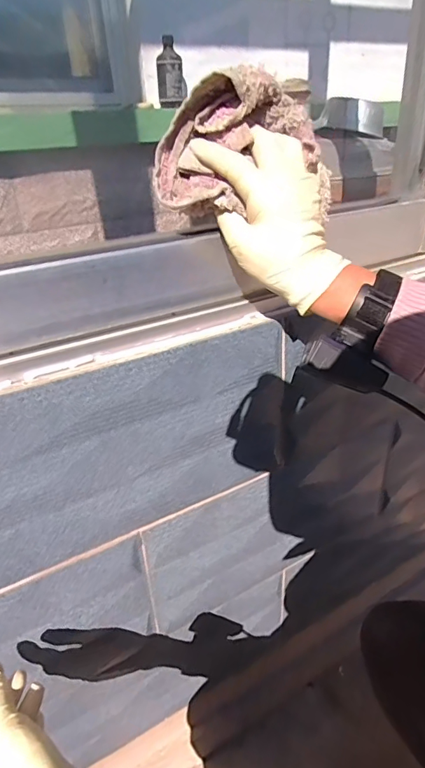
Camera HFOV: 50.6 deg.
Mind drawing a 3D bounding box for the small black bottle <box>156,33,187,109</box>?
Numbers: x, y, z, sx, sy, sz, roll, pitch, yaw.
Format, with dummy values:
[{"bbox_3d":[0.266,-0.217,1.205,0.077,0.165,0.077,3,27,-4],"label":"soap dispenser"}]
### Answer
[{"bbox_3d":[-0.111,-0.833,1.211,0.076,0.149,0.052,-5,28,-1],"label":"small black bottle"}]

